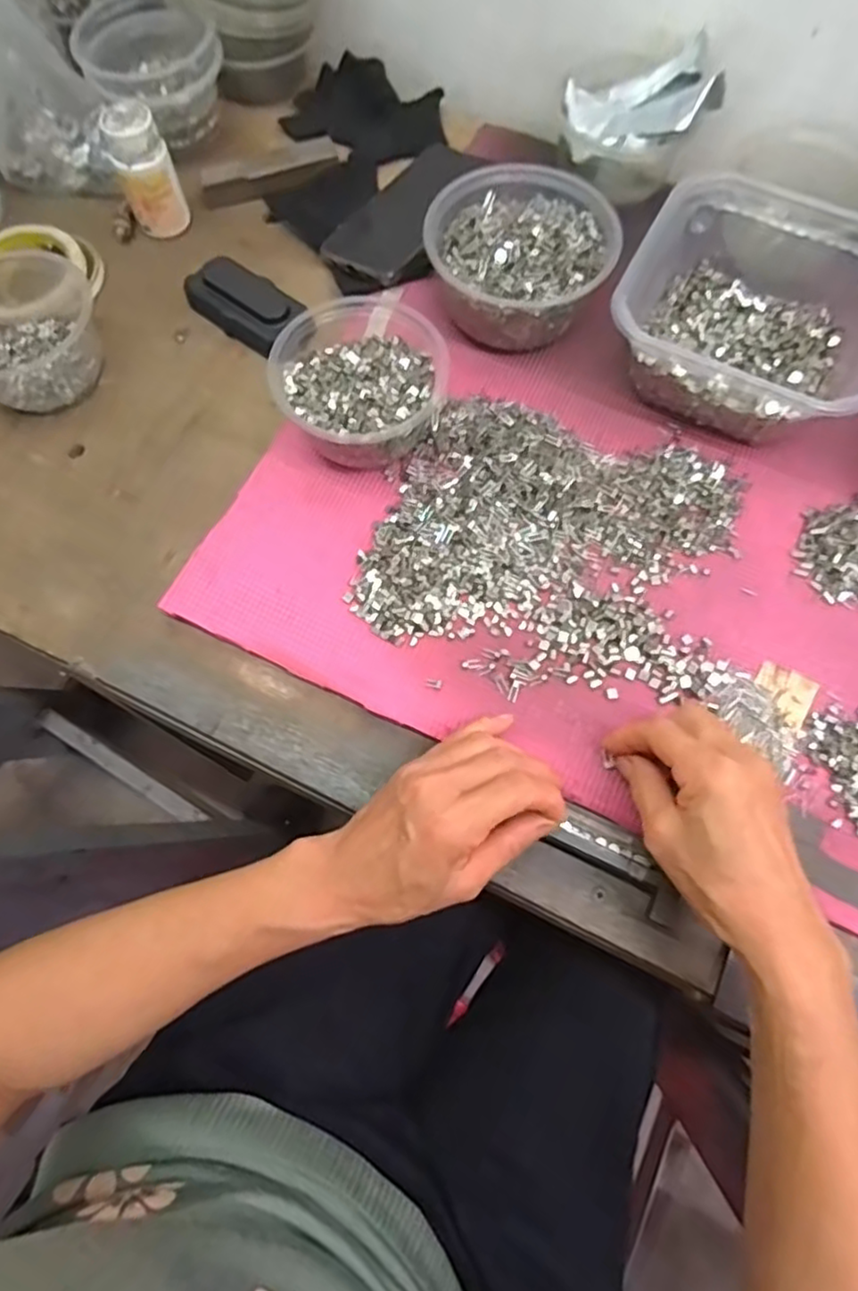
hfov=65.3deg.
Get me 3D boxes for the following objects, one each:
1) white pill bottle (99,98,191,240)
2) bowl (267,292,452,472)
[{"bbox_3d":[-0.227,-0.381,0.539,0.044,0.080,0.040,-19,72,-6],"label":"white pill bottle"},{"bbox_3d":[-0.044,-0.177,0.466,0.111,0.060,0.121,0,71,1],"label":"bowl"}]

